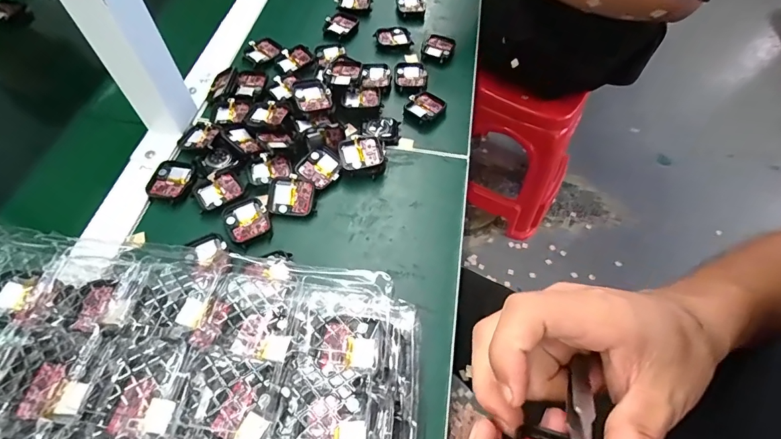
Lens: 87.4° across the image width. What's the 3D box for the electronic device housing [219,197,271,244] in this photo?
[{"bbox_3d":[-0.132,0.000,0.373,0.038,0.004,0.043,-33,66,-21],"label":"electronic device housing"}]

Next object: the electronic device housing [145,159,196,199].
[{"bbox_3d":[-0.212,-0.038,0.396,0.040,0.005,0.042,5,58,0],"label":"electronic device housing"}]

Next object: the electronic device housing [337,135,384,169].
[{"bbox_3d":[-0.030,-0.064,0.412,0.044,0.019,0.035,-8,59,-8],"label":"electronic device housing"}]

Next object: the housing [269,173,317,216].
[{"bbox_3d":[-0.094,-0.022,0.387,0.042,0.008,0.038,4,79,2],"label":"housing"}]

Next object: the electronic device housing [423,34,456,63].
[{"bbox_3d":[0.061,-0.216,0.518,0.036,0.009,0.042,19,59,8],"label":"electronic device housing"}]

